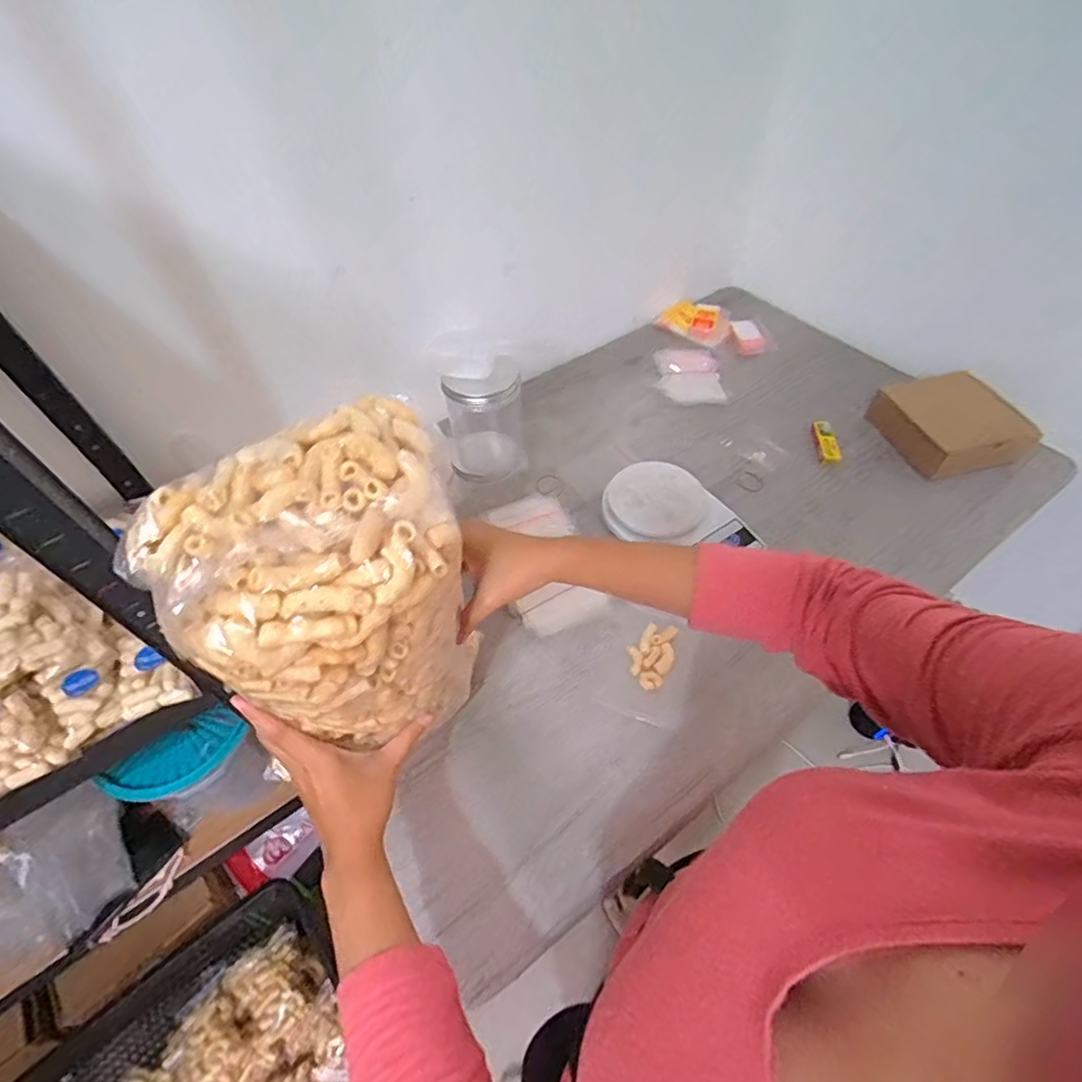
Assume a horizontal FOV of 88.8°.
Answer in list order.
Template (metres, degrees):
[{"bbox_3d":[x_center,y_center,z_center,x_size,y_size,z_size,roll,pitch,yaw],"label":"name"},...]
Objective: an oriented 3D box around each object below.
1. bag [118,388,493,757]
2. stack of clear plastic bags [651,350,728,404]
[{"bbox_3d":[-0.129,0.064,0.408,0.171,0.288,0.120,-25,56,-17],"label":"bag"},{"bbox_3d":[0.264,-0.297,0.990,0.119,0.013,0.124,-1,66,-5],"label":"stack of clear plastic bags"}]

